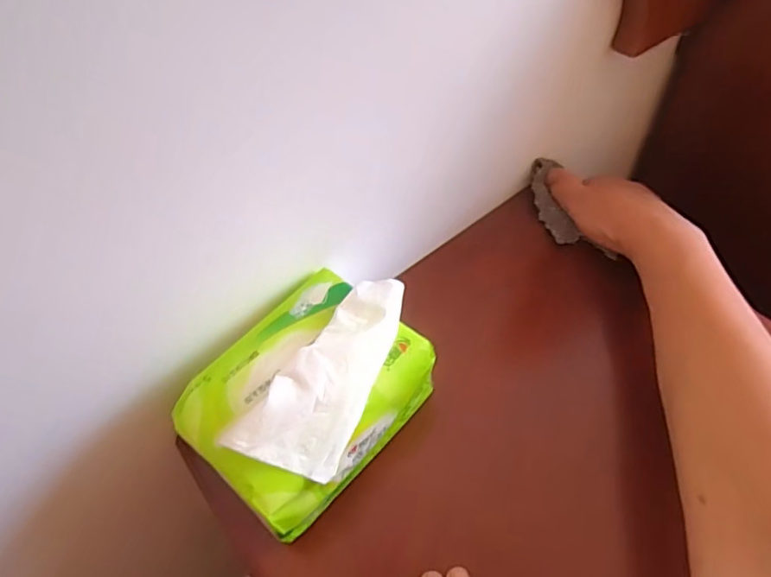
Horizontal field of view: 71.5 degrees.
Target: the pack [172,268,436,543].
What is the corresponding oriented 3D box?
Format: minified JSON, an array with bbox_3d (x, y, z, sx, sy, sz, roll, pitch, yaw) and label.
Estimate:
[{"bbox_3d":[-0.043,0.062,0.328,0.096,0.081,0.143,35,64,26],"label":"pack"}]

